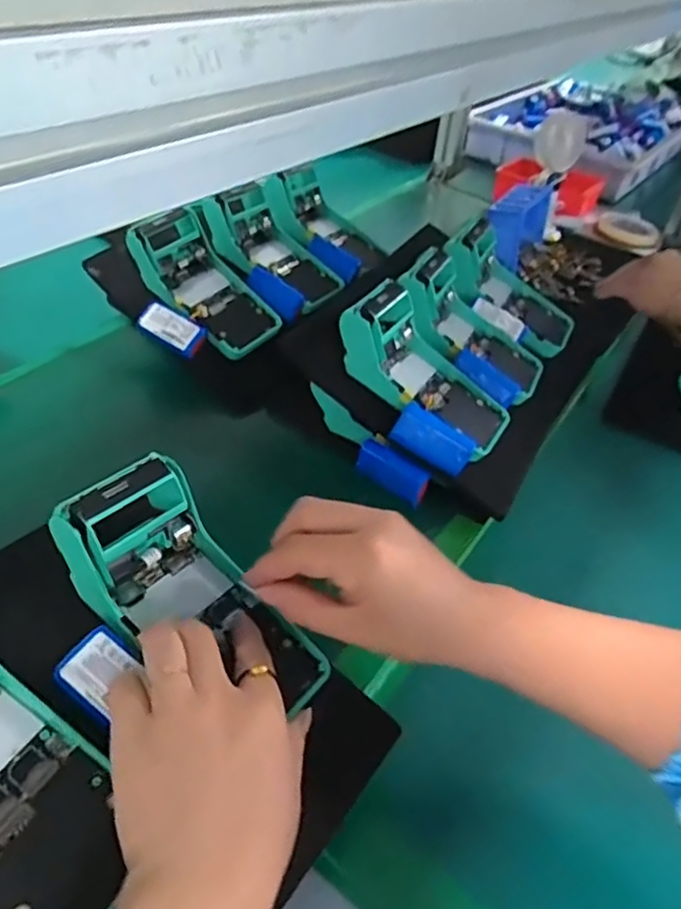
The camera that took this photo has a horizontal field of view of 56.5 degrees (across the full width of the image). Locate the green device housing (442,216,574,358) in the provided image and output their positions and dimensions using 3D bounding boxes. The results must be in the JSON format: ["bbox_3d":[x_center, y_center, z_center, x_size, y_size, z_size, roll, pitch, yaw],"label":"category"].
[{"bbox_3d":[0.189,-0.180,0.717,0.181,0.061,0.106,37,38,-17],"label":"green device housing"}]

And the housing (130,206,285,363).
[{"bbox_3d":[-0.145,-0.180,0.685,0.173,0.060,0.082,47,49,-1],"label":"housing"}]

